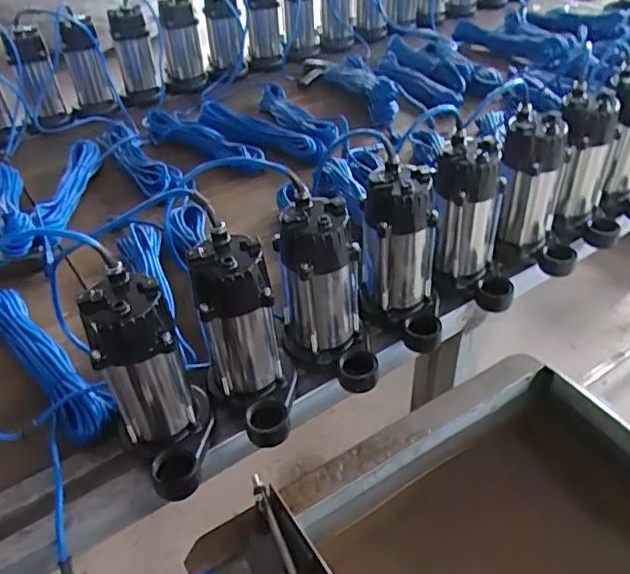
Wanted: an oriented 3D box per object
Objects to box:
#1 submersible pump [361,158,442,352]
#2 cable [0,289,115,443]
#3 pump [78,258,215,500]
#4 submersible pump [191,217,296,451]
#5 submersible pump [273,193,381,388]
[{"bbox_3d":[0.128,-0.045,0.828,0.114,0.215,0.147,2,40,5],"label":"submersible pump"},{"bbox_3d":[-0.395,0.099,0.840,0.066,0.051,0.330,-33,49,-31],"label":"cable"},{"bbox_3d":[-0.183,0.117,0.674,0.111,0.233,0.158,-15,42,-14],"label":"pump"},{"bbox_3d":[-0.082,0.073,0.724,0.106,0.237,0.161,-11,41,-10],"label":"submersible pump"},{"bbox_3d":[0.018,0.020,0.773,0.117,0.229,0.148,-6,40,-4],"label":"submersible pump"}]

